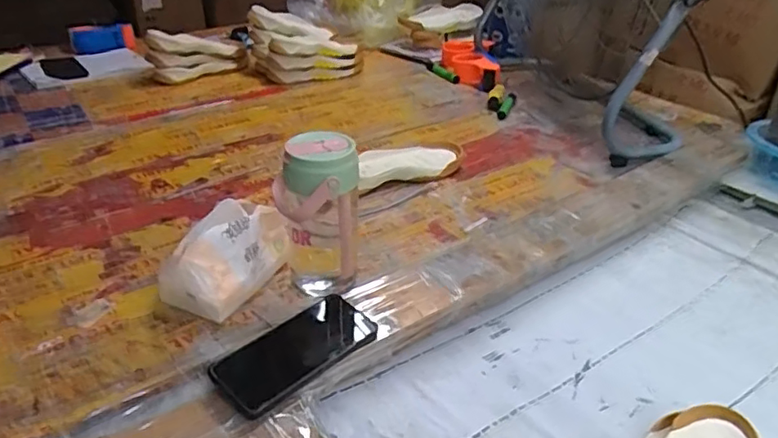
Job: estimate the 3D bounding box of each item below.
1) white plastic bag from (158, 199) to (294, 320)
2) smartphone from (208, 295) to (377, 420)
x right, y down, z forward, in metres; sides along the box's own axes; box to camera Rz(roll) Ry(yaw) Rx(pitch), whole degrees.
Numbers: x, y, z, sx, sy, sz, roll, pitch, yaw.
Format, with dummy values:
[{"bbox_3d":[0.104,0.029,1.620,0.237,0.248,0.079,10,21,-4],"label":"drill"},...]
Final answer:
[{"bbox_3d":[-0.183,0.043,0.695,0.069,0.097,0.155,18,35,22],"label":"white plastic bag"},{"bbox_3d":[-0.094,0.133,0.611,0.081,0.018,0.172,30,39,34],"label":"smartphone"}]

